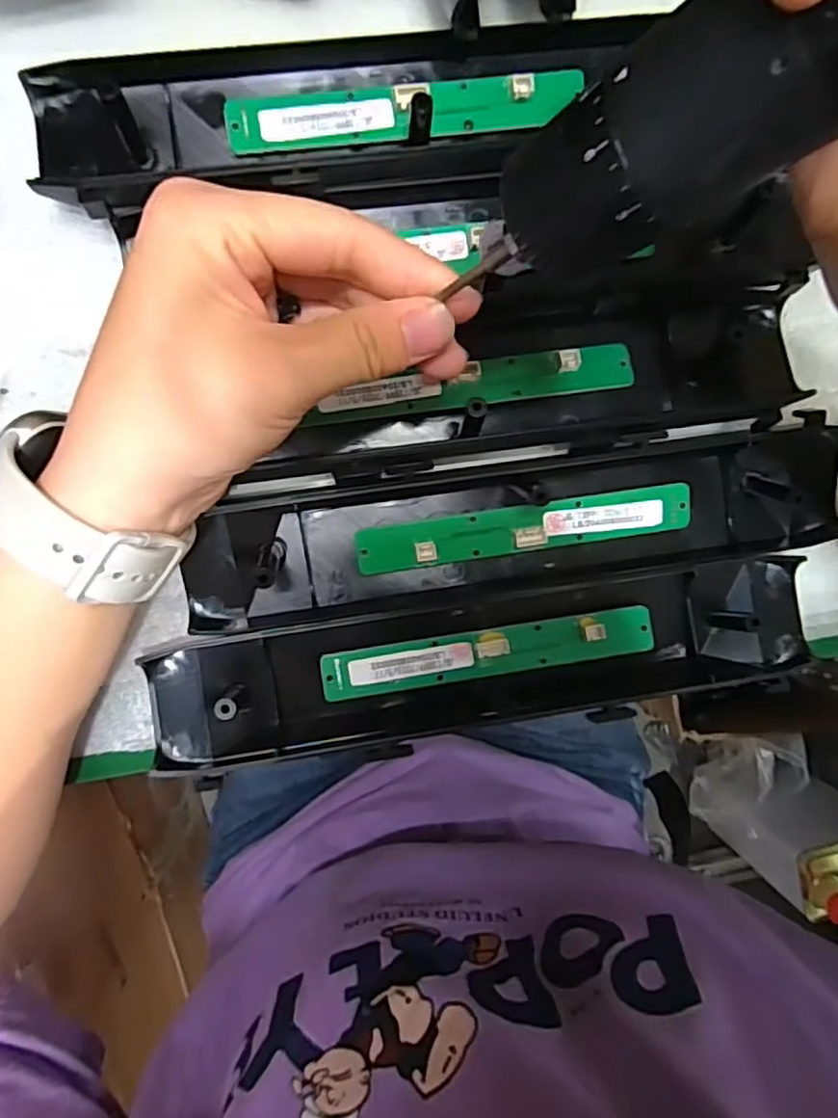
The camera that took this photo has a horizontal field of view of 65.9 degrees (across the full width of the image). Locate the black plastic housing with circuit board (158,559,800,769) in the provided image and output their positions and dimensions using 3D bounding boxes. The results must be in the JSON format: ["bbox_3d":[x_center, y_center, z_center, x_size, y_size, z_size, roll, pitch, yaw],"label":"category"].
[{"bbox_3d":[0.029,0.048,0.279,0.269,0.029,0.060,-7,93,-6],"label":"black plastic housing with circuit board"}]

